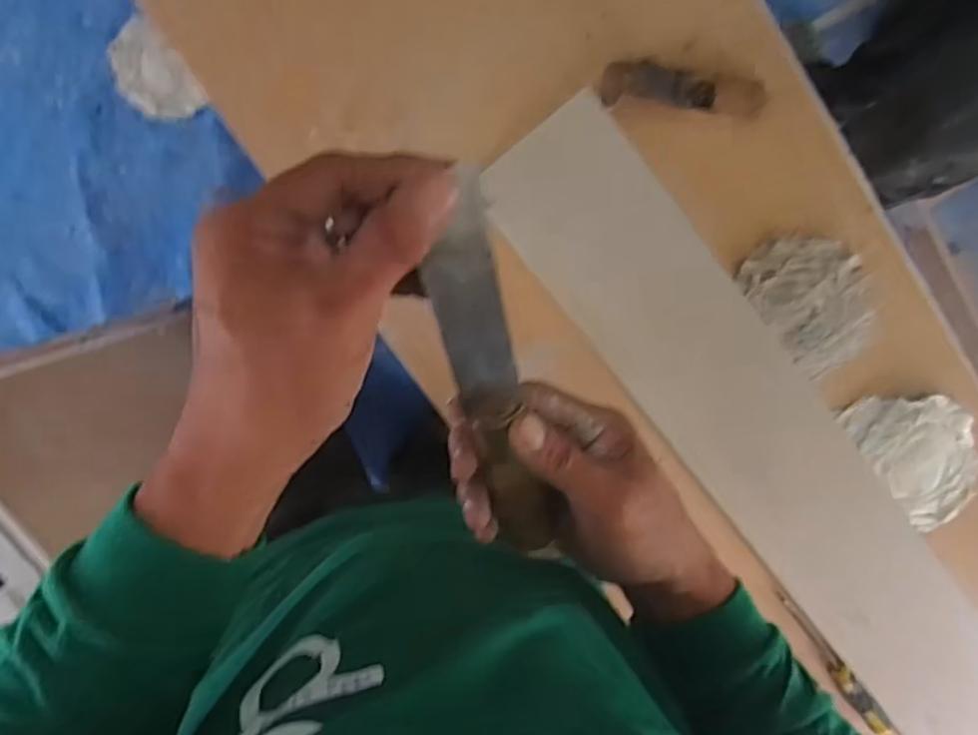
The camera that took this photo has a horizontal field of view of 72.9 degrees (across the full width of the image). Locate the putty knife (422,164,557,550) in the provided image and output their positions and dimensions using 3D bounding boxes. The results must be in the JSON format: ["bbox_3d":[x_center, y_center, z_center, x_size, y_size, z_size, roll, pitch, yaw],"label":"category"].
[{"bbox_3d":[0.003,0.013,0.333,0.035,0.014,0.219,-16,122,-5],"label":"putty knife"}]

